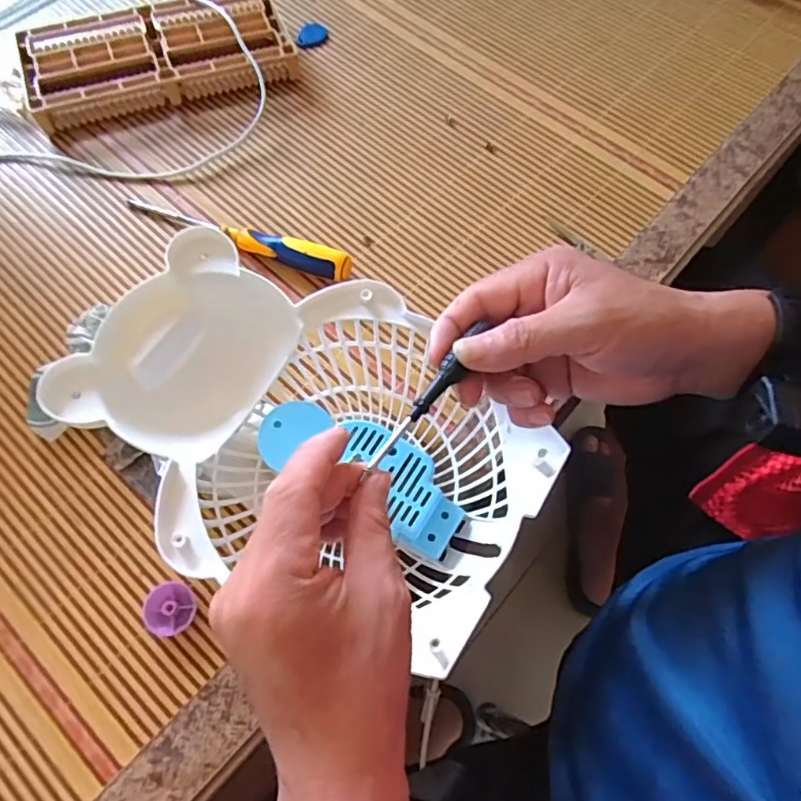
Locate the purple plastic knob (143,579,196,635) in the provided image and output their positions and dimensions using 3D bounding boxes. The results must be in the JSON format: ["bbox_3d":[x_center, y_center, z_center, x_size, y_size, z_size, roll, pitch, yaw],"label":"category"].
[{"bbox_3d":[-0.162,0.146,0.420,0.035,0.014,0.035,0,66,-1],"label":"purple plastic knob"}]

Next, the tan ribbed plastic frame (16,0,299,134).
[{"bbox_3d":[-0.253,-0.364,0.629,0.267,0.036,0.135,-18,68,-9],"label":"tan ribbed plastic frame"}]

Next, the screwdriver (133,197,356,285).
[{"bbox_3d":[-0.149,-0.152,0.540,0.222,0.028,0.022,21,68,8],"label":"screwdriver"}]

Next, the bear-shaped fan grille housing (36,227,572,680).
[{"bbox_3d":[-0.062,0.030,0.424,0.306,0.097,0.213,31,69,12],"label":"bear-shaped fan grille housing"}]

